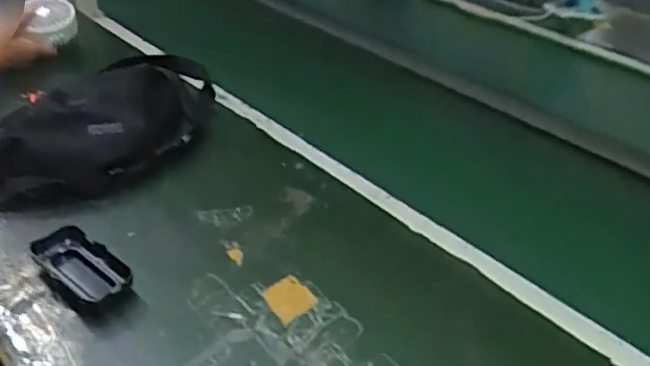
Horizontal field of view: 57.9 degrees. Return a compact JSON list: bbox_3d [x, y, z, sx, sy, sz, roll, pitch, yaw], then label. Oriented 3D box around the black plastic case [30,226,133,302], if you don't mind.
[{"bbox_3d":[-0.247,0.080,0.591,0.118,0.032,0.051,25,40,27],"label":"black plastic case"}]

